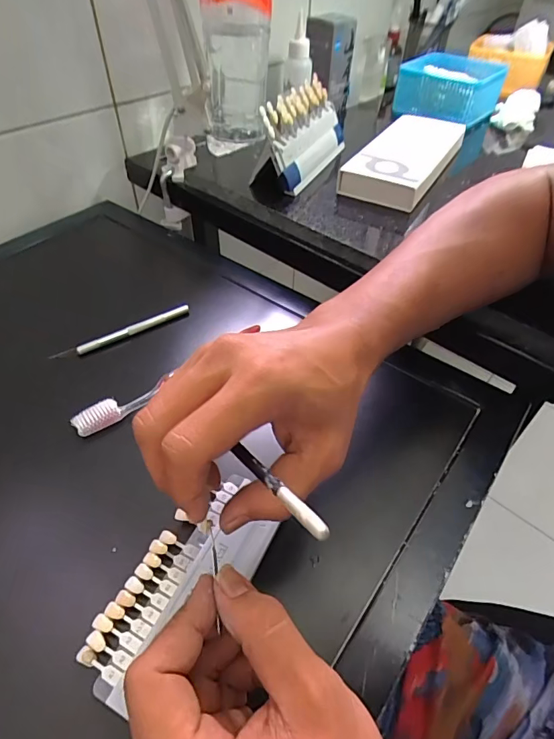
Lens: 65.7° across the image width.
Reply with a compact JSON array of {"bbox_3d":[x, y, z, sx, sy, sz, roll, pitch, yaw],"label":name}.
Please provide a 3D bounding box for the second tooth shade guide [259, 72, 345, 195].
[{"bbox_3d":[0.021,-0.291,0.535,0.050,0.096,0.176,0,42,35],"label":"second tooth shade guide"}]

